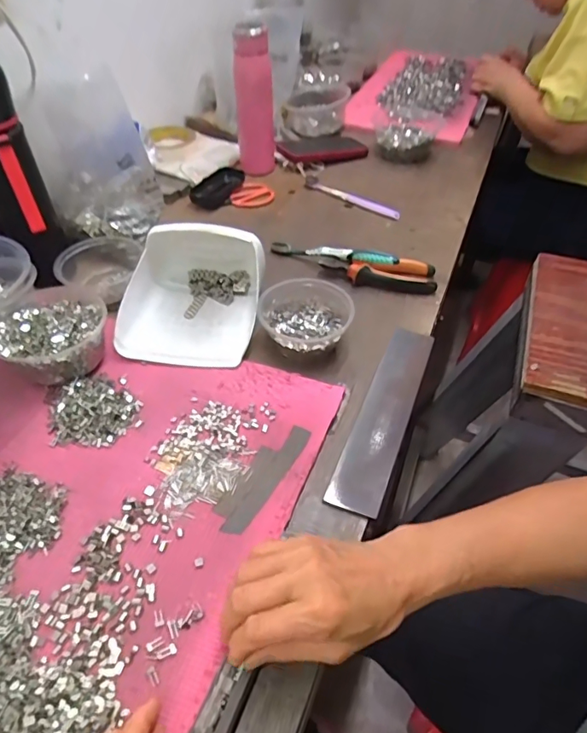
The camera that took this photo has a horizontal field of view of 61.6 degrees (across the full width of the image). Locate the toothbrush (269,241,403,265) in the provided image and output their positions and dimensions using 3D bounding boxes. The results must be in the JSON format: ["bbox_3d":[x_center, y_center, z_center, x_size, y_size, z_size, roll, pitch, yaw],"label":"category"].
[{"bbox_3d":[0.052,-0.155,0.673,0.180,0.020,0.016,12,47,27],"label":"toothbrush"}]

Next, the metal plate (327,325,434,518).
[{"bbox_3d":[0.097,0.043,0.512,0.048,0.005,0.246,18,49,14],"label":"metal plate"}]

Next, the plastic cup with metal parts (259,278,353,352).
[{"bbox_3d":[0.013,-0.053,0.565,0.102,0.046,0.093,1,47,-1],"label":"plastic cup with metal parts"}]

